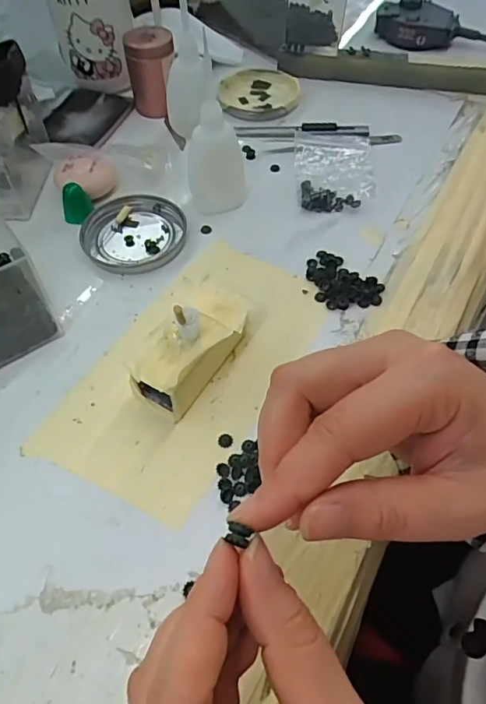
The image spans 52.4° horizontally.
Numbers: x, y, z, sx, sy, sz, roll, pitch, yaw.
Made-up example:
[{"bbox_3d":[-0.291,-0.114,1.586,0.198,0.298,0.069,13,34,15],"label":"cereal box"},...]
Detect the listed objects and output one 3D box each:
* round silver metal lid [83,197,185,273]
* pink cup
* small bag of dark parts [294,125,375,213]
[{"bbox_3d":[-0.085,-0.091,0.381,0.076,0.010,0.077,0,56,0],"label":"round silver metal lid"},{"bbox_3d":[-0.084,-0.263,0.463,0.046,0.062,0.044,-8,56,-4],"label":"pink cup"},{"bbox_3d":[0.078,-0.161,0.423,0.064,0.013,0.108,1,56,4],"label":"small bag of dark parts"}]

